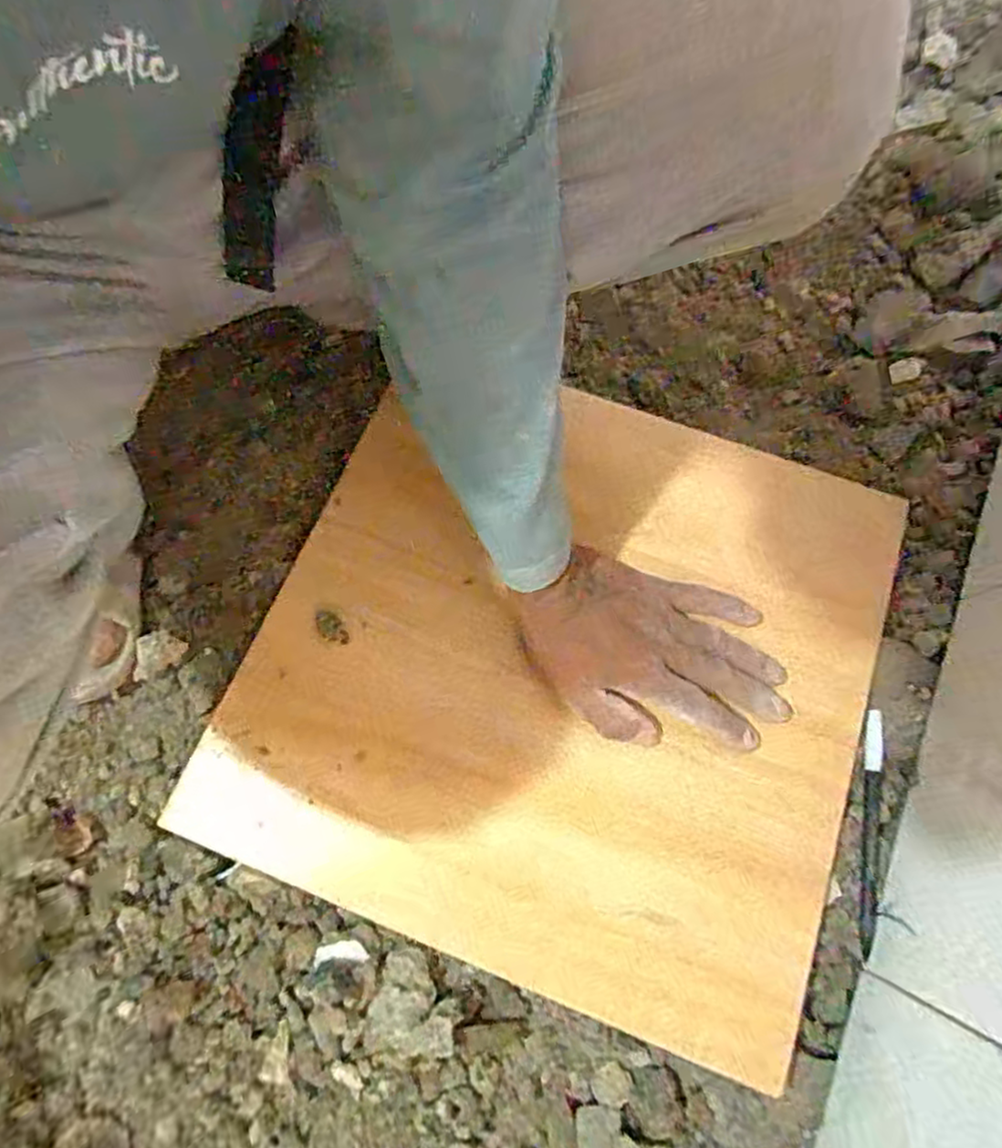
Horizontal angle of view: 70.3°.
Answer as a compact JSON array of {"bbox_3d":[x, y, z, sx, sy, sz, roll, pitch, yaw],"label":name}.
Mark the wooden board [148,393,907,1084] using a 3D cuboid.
[{"bbox_3d":[0.045,0.050,0.487,0.390,0.020,0.397,20,70,7],"label":"wooden board"}]

